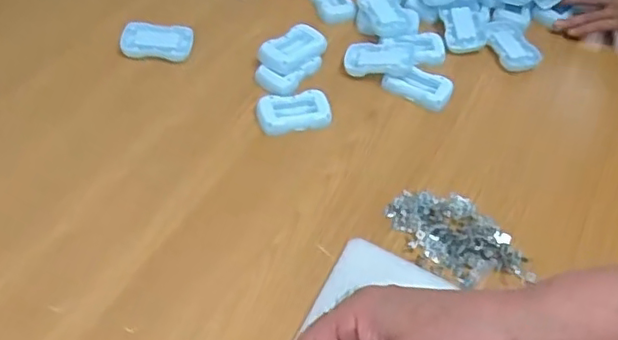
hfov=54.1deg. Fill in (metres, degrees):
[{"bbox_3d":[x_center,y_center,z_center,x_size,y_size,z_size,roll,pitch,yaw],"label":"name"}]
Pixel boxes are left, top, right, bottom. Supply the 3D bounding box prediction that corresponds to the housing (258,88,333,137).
[{"bbox_3d":[-0.019,-0.069,0.732,0.086,0.013,0.055,-10,55,-11],"label":"housing"}]

